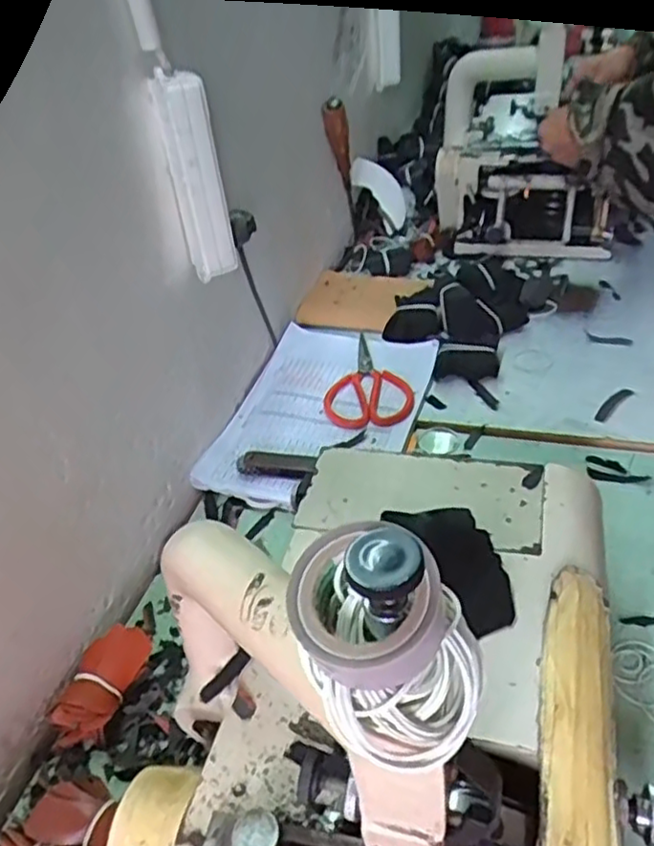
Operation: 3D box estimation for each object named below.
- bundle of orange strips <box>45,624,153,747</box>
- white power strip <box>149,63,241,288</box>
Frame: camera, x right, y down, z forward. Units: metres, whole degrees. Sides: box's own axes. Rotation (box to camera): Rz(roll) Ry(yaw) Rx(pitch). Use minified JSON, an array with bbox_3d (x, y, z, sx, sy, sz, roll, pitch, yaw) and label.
[{"bbox_3d":[-0.184,0.213,0.548,0.044,0.030,0.097,20,62,27],"label":"bundle of orange strips"},{"bbox_3d":[-0.116,-0.217,0.594,0.039,0.170,0.035,-21,42,-16],"label":"white power strip"}]

